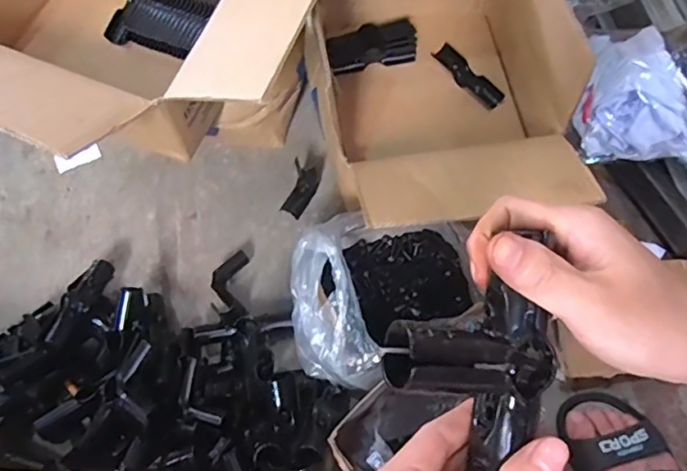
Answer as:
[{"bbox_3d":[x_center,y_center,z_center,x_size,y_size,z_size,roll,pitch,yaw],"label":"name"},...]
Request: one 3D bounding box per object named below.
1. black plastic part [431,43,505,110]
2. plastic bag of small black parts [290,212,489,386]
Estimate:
[{"bbox_3d":[0.187,-0.239,0.856,0.033,0.007,0.128,-36,70,-13],"label":"black plastic part"},{"bbox_3d":[0.043,0.069,0.702,0.225,0.129,0.191,-18,67,-6],"label":"plastic bag of small black parts"}]

